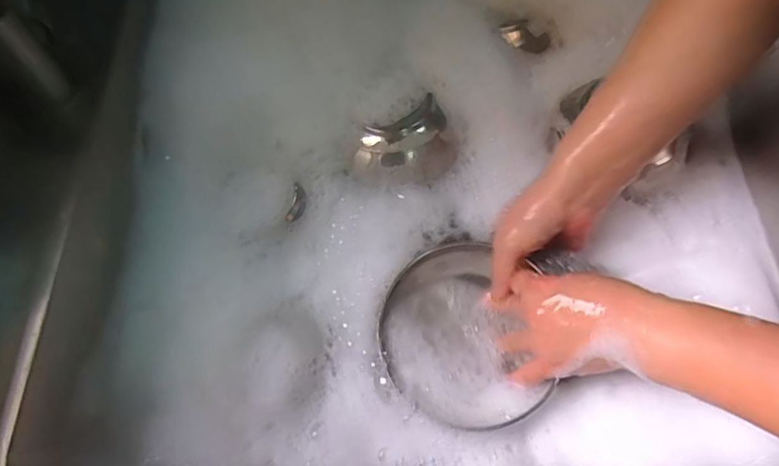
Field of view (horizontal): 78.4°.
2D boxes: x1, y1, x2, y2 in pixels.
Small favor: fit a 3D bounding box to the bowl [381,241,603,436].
[{"bbox_3d":[0.067,0.079,0.400,0.141,0.045,0.156,15,70,9],"label":"bowl"}]

